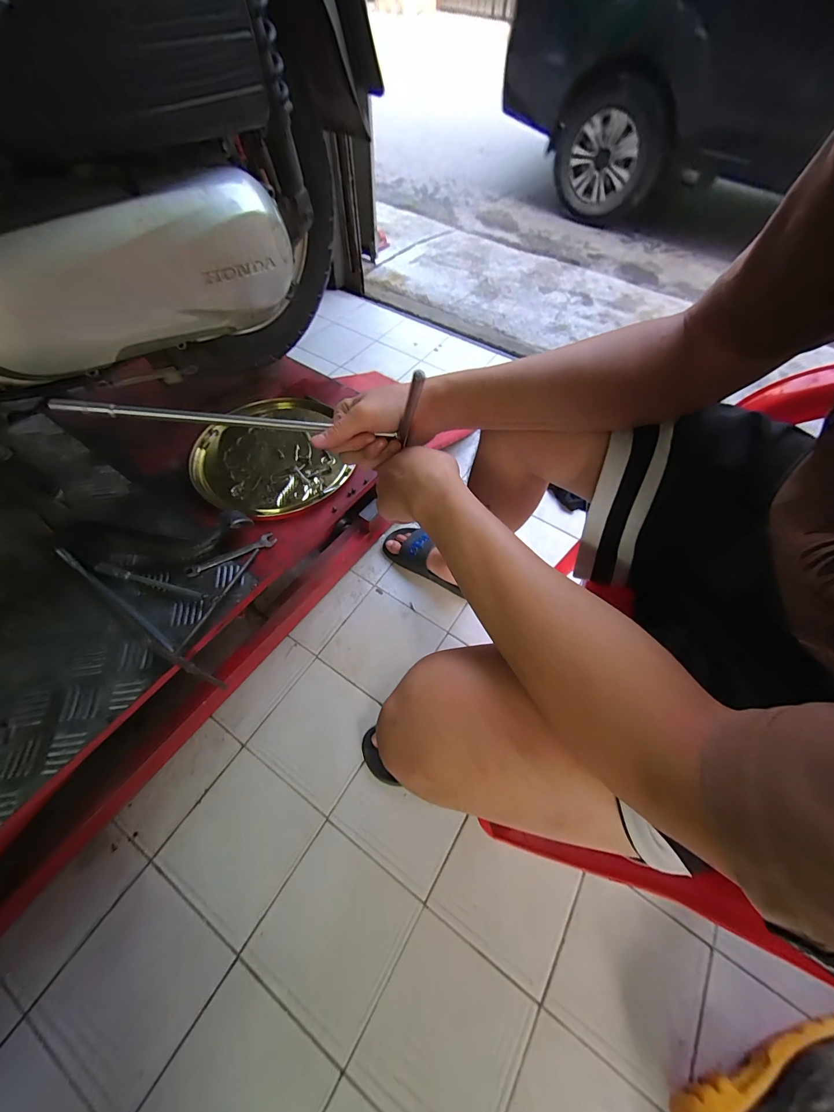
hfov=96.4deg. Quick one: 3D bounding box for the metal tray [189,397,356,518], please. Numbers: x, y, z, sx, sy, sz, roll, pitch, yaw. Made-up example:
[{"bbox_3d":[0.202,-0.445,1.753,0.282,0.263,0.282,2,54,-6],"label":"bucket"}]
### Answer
[{"bbox_3d":[-0.246,-0.169,0.611,0.228,0.020,0.254,-17,62,-12],"label":"metal tray"}]

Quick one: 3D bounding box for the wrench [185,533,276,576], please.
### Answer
[{"bbox_3d":[-0.258,-0.003,0.520,0.120,0.004,0.021,-27,65,-17],"label":"wrench"}]

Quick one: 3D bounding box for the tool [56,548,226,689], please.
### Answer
[{"bbox_3d":[-0.356,0.075,0.461,0.315,0.016,0.020,31,61,15],"label":"tool"}]

